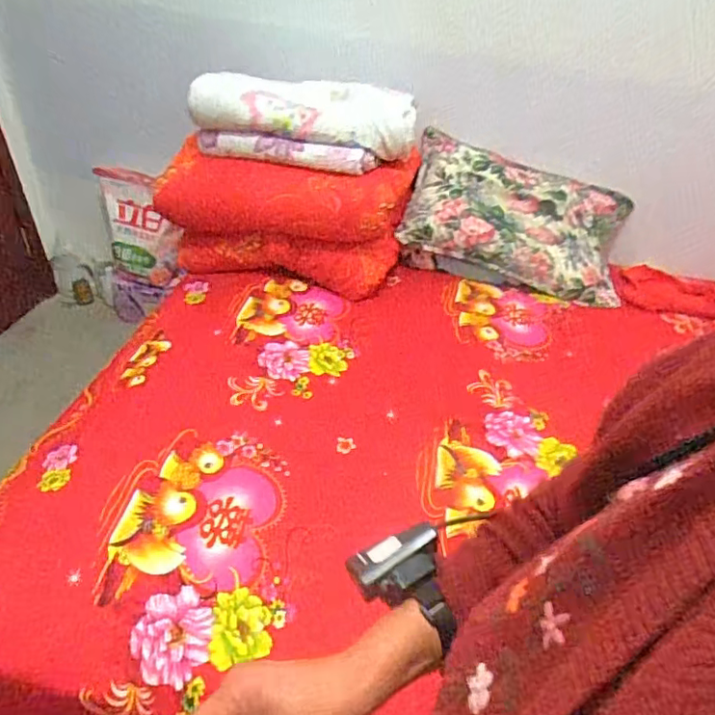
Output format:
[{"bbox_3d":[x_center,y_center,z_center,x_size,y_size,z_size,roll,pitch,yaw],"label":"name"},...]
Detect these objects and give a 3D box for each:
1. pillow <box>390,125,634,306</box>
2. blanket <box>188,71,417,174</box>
[{"bbox_3d":[0.464,-0.400,1.565,0.647,0.087,0.378,17,72,-6],"label":"pillow"},{"bbox_3d":[-0.126,-0.578,1.362,0.522,0.143,0.207,5,40,1],"label":"blanket"}]

